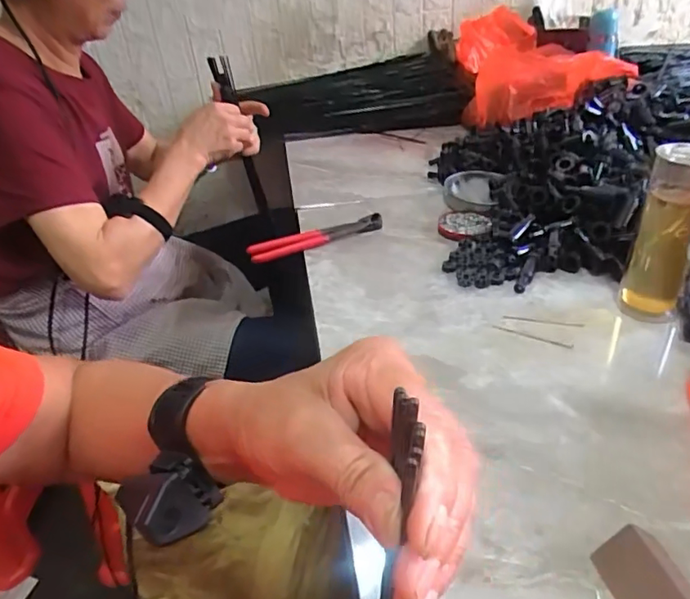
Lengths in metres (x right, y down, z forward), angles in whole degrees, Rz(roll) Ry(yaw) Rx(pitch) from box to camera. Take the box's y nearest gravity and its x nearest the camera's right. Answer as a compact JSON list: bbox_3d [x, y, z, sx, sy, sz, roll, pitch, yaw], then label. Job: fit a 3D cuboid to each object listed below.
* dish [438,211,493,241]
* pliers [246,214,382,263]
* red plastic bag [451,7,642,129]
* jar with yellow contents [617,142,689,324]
[{"bbox_3d":[0.174,-0.110,0.792,0.074,0.011,0.087,1,33,11],"label":"dish"},{"bbox_3d":[-0.041,-0.090,0.791,0.199,0.022,0.035,-18,34,-18],"label":"pliers"},{"bbox_3d":[0.395,-0.506,1.179,0.292,0.142,0.506,-4,33,3],"label":"red plastic bag"},{"bbox_3d":[0.339,-0.071,0.567,0.065,0.178,0.071,13,37,28],"label":"jar with yellow contents"}]

